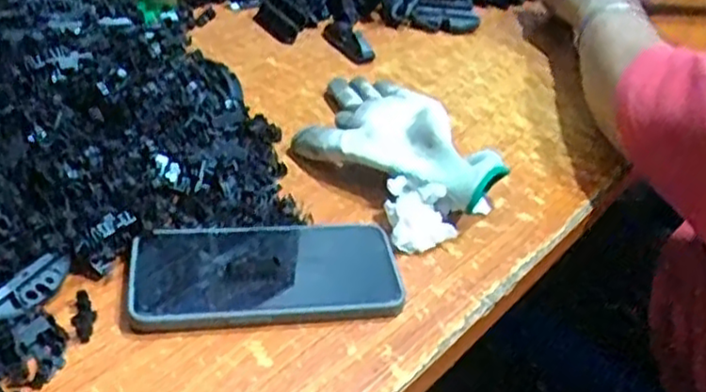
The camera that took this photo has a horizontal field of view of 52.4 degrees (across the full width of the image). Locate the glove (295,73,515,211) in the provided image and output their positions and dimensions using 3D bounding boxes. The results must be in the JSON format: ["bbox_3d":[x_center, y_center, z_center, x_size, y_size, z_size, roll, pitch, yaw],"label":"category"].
[{"bbox_3d":[0.037,-0.049,0.560,0.176,0.037,0.127,23,40,18],"label":"glove"}]

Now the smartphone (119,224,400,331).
[{"bbox_3d":[-0.052,0.047,0.446,0.165,0.014,0.081,-4,39,-15],"label":"smartphone"}]

